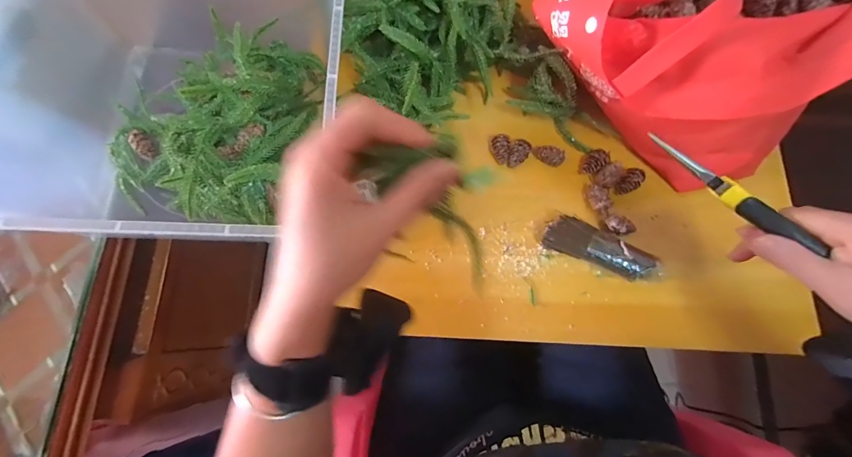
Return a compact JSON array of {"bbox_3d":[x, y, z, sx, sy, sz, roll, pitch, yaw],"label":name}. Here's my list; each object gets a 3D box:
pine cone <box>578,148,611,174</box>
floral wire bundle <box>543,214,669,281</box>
[{"bbox_3d":[0.197,-0.078,0.439,0.031,0.021,0.024,-32,77,-7],"label":"pine cone"},{"bbox_3d":[0.193,0.022,0.408,0.124,0.030,0.040,21,76,6],"label":"floral wire bundle"}]

